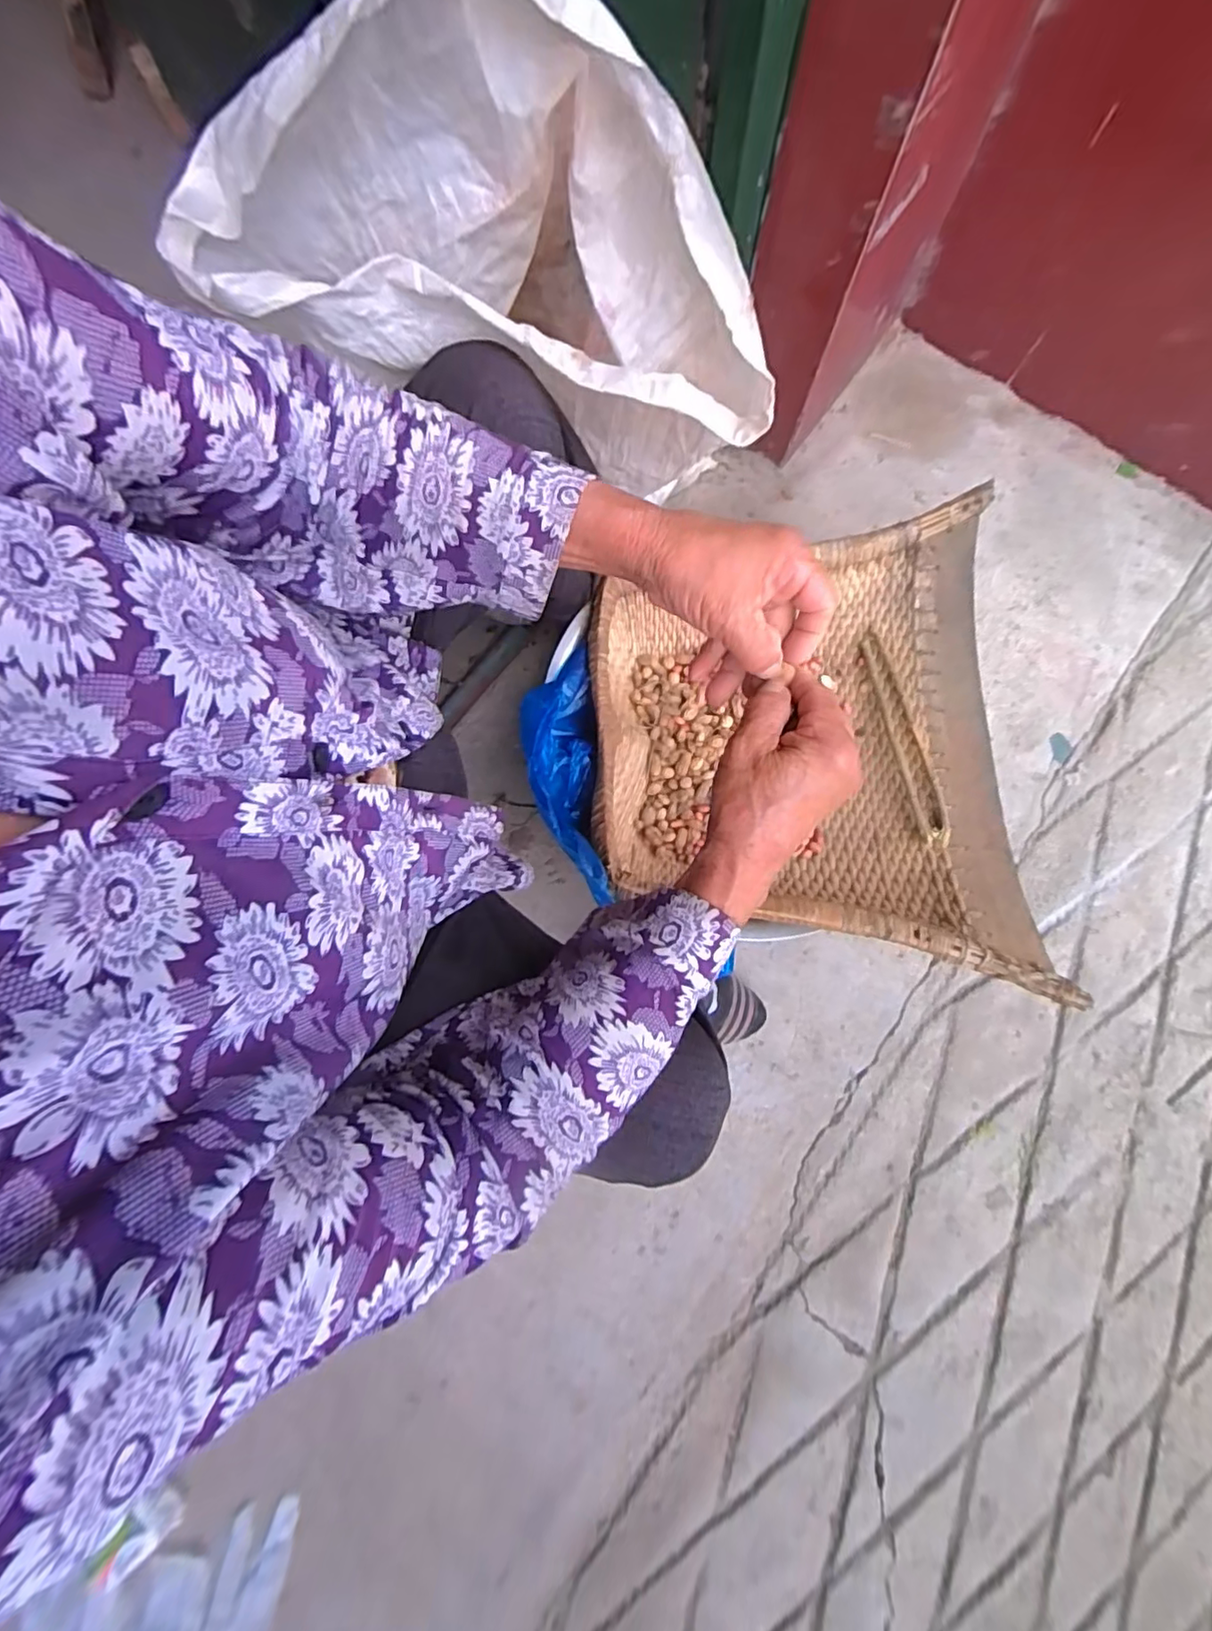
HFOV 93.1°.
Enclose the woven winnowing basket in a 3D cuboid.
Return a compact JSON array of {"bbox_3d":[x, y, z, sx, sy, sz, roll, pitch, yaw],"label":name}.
[{"bbox_3d":[0.194,-0.077,0.621,0.414,0.127,0.476,0,78,0],"label":"woven winnowing basket"}]

